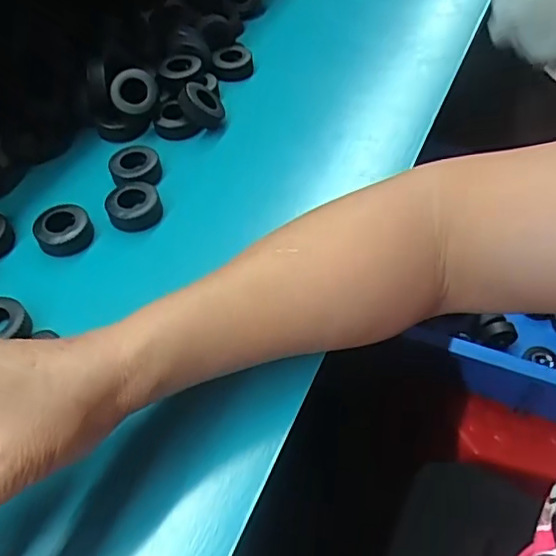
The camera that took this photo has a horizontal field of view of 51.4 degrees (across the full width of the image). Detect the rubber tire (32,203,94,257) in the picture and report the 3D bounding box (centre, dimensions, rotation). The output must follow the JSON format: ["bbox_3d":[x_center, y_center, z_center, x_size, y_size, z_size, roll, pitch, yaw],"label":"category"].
[{"bbox_3d":[-0.150,-0.034,0.406,0.038,0.014,0.035,-14,54,-12],"label":"rubber tire"}]

